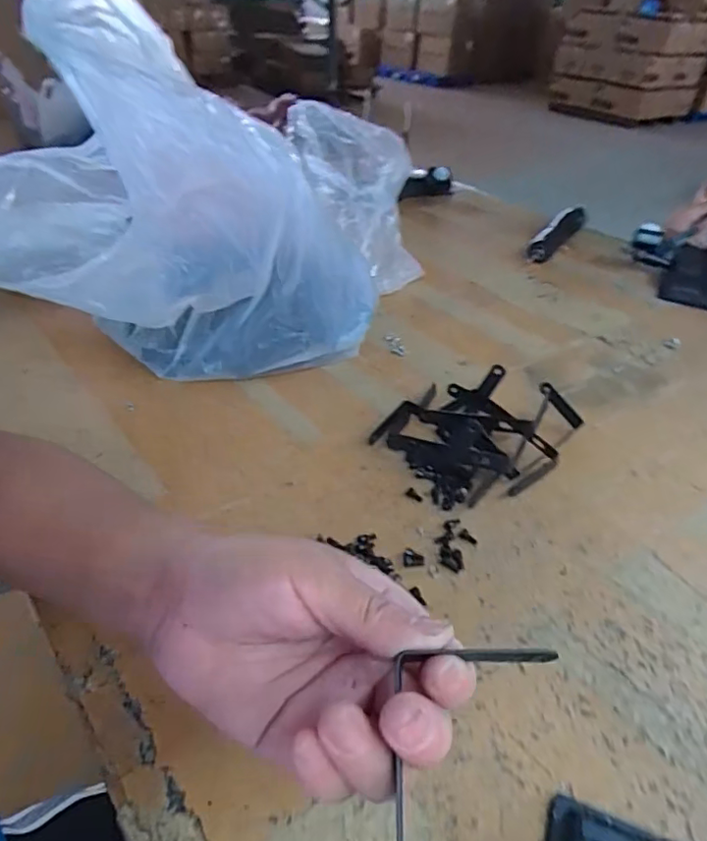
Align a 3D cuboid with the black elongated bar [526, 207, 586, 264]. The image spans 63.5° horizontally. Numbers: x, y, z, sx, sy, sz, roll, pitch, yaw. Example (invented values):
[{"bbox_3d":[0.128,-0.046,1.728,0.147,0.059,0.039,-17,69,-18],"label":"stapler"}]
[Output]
[{"bbox_3d":[0.302,-0.277,0.850,0.031,0.041,0.192,25,43,25],"label":"black elongated bar"}]

